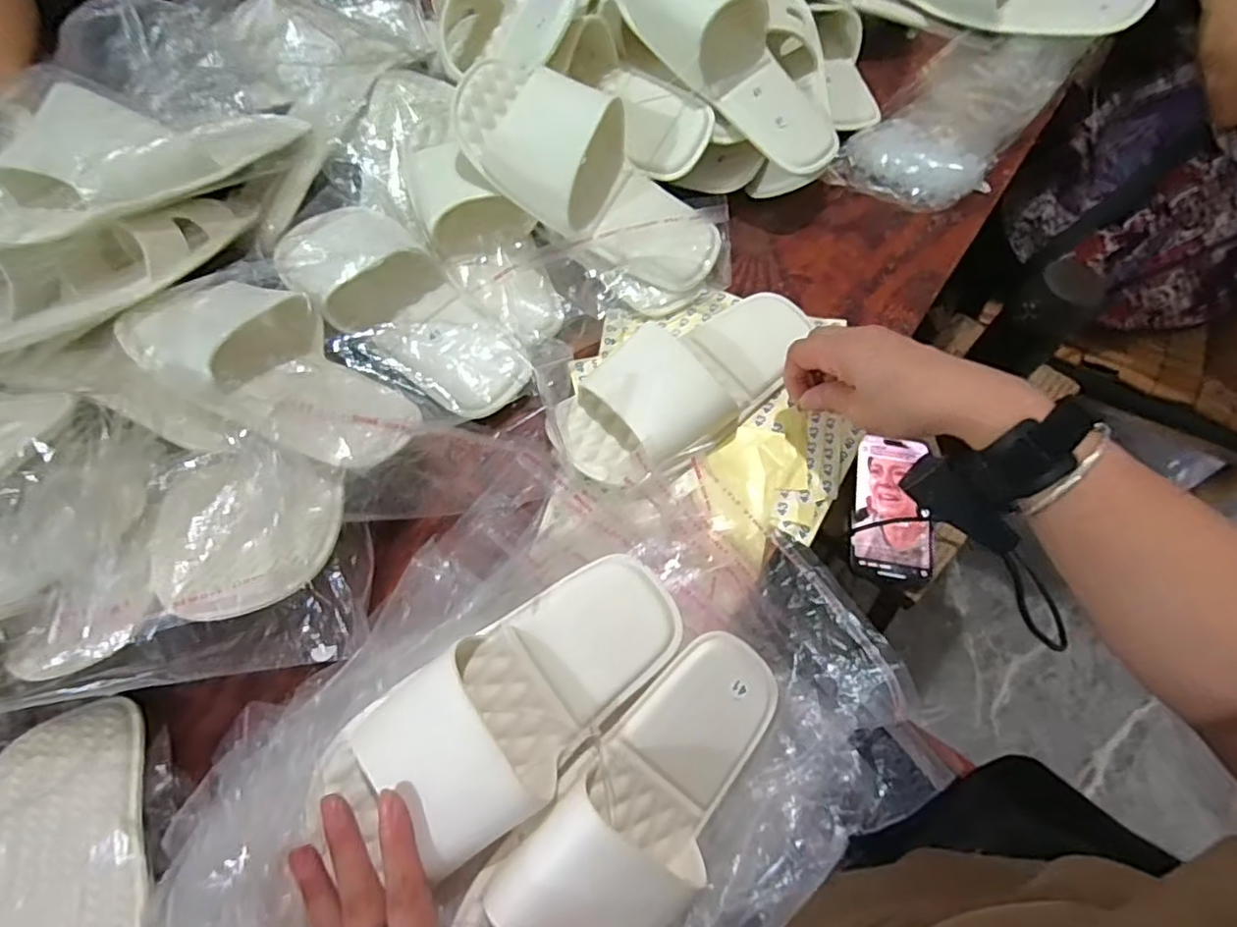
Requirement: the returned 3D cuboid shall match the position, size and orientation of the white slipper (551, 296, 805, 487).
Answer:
[{"bbox_3d":[0.058,-0.068,0.467,0.235,0.053,0.099,-35,68,-16],"label":"white slipper"}]

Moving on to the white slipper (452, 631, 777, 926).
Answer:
[{"bbox_3d":[0.013,0.194,0.339,0.218,0.056,0.093,-37,98,-18],"label":"white slipper"}]

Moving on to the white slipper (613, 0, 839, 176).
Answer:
[{"bbox_3d":[0.100,-0.369,0.535,0.254,0.067,0.101,42,68,-10],"label":"white slipper"}]

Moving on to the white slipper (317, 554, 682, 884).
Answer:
[{"bbox_3d":[-0.054,0.133,0.347,0.201,0.052,0.095,-31,67,-23],"label":"white slipper"}]

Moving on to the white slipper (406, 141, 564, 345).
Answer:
[{"bbox_3d":[-0.105,-0.182,0.514,0.083,0.050,0.215,-29,79,-14],"label":"white slipper"}]

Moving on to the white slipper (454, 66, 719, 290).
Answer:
[{"bbox_3d":[-0.022,-0.239,0.505,0.249,0.065,0.097,37,66,-10],"label":"white slipper"}]

